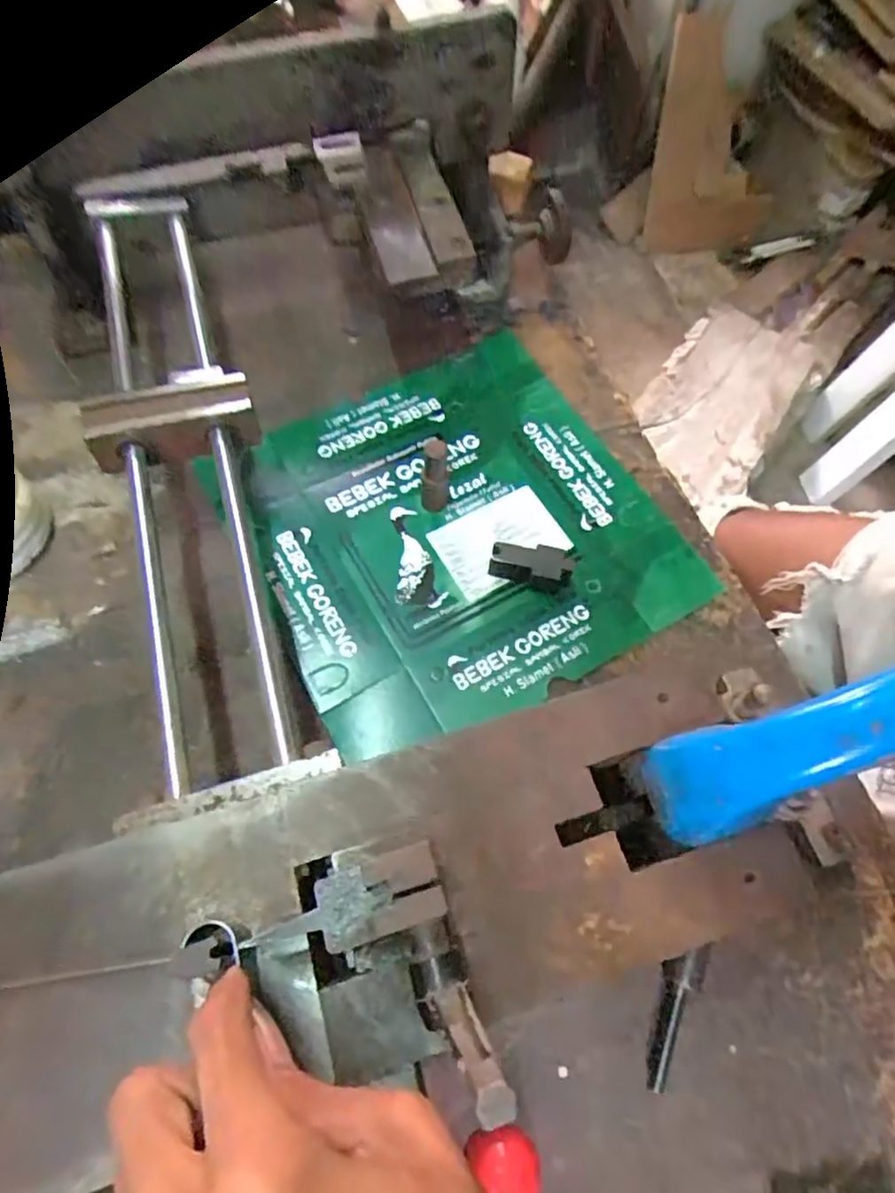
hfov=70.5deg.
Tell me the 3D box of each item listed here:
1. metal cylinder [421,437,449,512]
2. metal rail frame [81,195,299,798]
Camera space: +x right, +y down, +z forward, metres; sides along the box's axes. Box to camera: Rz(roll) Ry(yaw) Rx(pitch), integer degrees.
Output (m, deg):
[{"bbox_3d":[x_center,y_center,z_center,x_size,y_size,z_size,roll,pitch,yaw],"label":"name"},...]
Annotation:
[{"bbox_3d":[-0.009,-0.088,0.447,0.019,0.073,0.016,3,64,0],"label":"metal cylinder"},{"bbox_3d":[-0.169,-0.111,0.386,0.091,0.033,0.449,-15,65,-9],"label":"metal rail frame"}]

